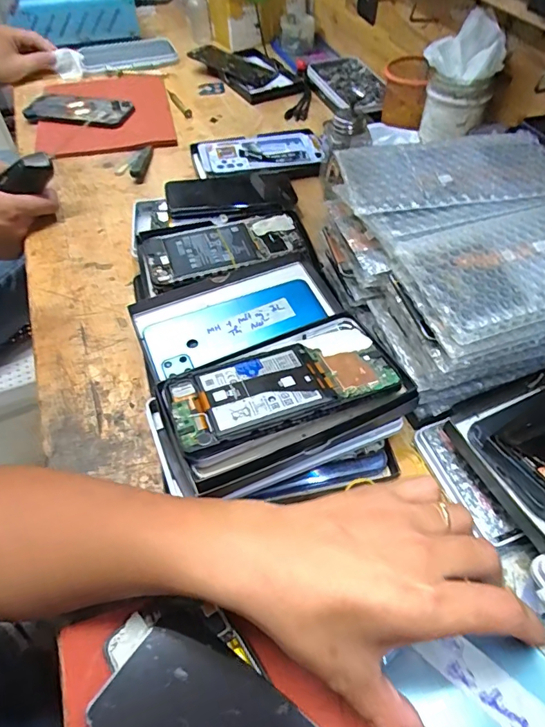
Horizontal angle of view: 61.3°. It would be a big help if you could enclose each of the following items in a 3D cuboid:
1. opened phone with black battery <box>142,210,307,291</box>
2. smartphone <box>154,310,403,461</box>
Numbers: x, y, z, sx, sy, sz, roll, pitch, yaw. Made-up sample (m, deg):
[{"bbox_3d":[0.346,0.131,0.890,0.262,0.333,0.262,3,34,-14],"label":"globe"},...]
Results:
[{"bbox_3d":[-0.046,-0.122,0.483,0.170,0.007,0.080,-15,58,-12],"label":"opened phone with black battery"},{"bbox_3d":[0.004,0.013,0.338,0.160,0.009,0.085,-18,45,-15],"label":"smartphone"}]

